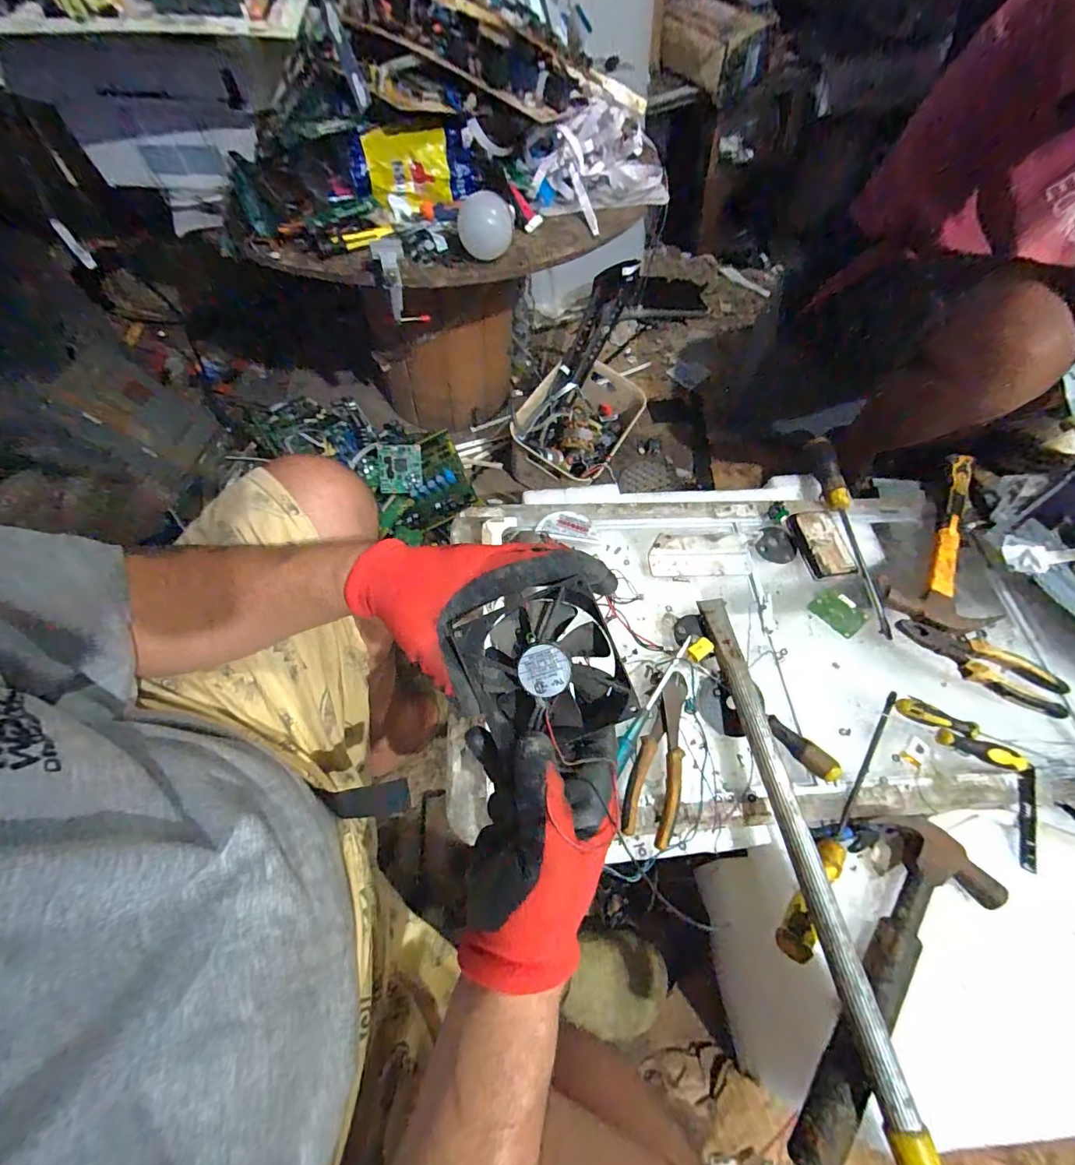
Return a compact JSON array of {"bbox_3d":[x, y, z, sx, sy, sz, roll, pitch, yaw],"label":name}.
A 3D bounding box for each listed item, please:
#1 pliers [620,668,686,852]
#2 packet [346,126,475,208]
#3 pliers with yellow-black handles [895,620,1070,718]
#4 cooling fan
[{"bbox_3d":[0.127,0.175,0.484,0.050,0.022,0.171,16,63,5],"label":"pliers"},{"bbox_3d":[-0.154,-0.514,0.574,0.145,0.066,0.030,-16,64,-11],"label":"packet"},{"bbox_3d":[0.524,0.097,0.550,0.181,0.028,0.052,24,64,10],"label":"pliers with yellow-black handles"},{"bbox_3d":[0.005,0.056,0.298,0.093,0.025,0.097,-22,85,5],"label":"cooling fan"}]

